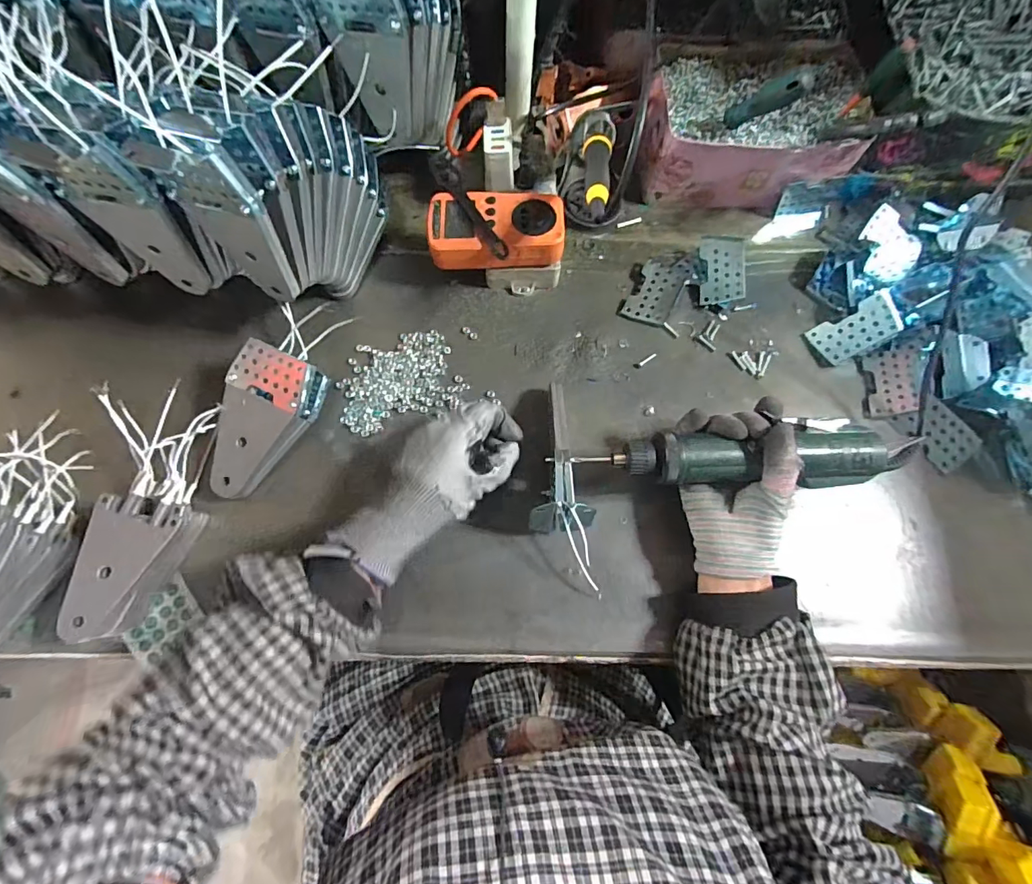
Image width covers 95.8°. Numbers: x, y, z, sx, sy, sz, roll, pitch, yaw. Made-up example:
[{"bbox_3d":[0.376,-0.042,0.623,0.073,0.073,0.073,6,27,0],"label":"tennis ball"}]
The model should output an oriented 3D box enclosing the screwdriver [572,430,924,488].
[{"bbox_3d":[0.200,0.014,0.383,0.294,0.041,0.044,0,73,-7],"label":"screwdriver"}]

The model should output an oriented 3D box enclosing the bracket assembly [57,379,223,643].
[{"bbox_3d":[-0.290,0.056,0.375,0.064,0.074,0.188,3,73,0],"label":"bracket assembly"}]

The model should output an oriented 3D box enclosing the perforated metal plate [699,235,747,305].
[{"bbox_3d":[0.214,-0.178,0.482,0.043,0.007,0.069,1,88,14],"label":"perforated metal plate"}]

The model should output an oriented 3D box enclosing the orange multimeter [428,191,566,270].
[{"bbox_3d":[-0.018,-0.198,0.439,0.123,0.026,0.069,-4,73,-2],"label":"orange multimeter"}]

